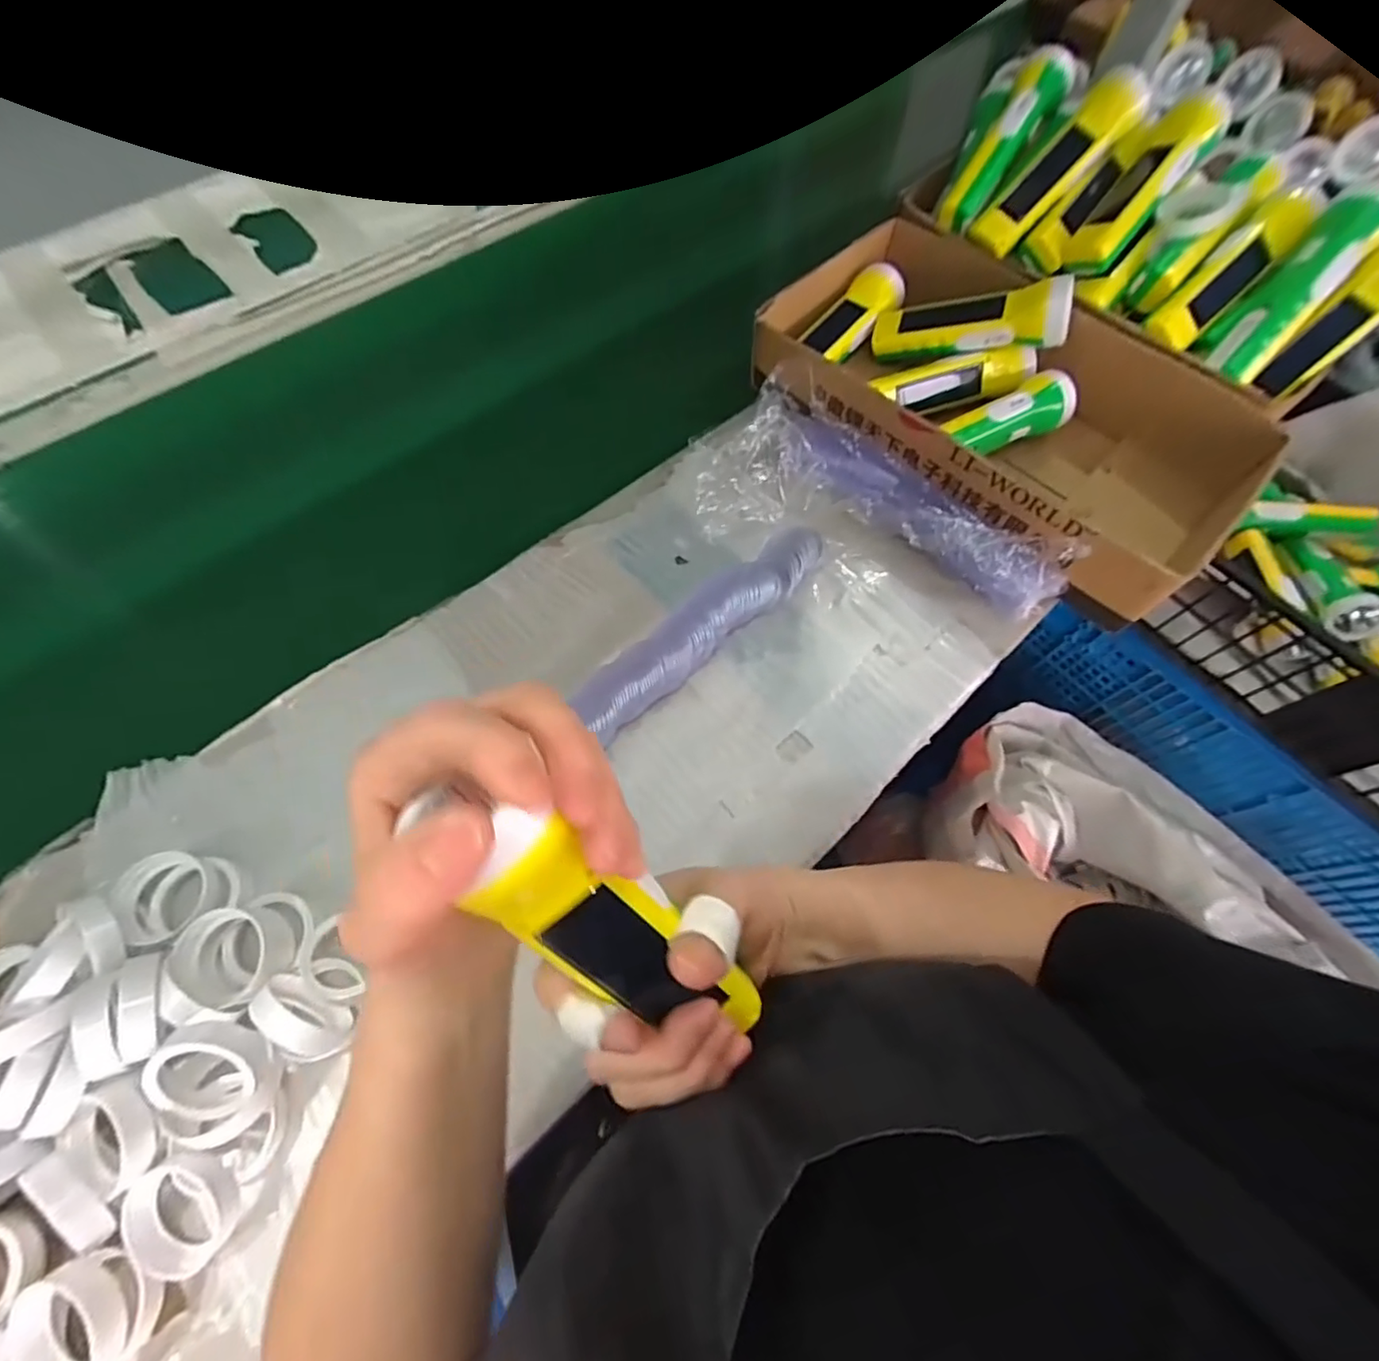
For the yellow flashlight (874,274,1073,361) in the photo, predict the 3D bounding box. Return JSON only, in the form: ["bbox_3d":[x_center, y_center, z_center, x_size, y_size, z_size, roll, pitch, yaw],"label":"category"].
[{"bbox_3d":[0.256,-0.330,0.558,0.166,0.047,0.046,11,62,32],"label":"yellow flashlight"}]

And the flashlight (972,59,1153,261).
[{"bbox_3d":[0.341,-0.476,0.554,0.162,0.036,0.041,-44,69,16],"label":"flashlight"}]

